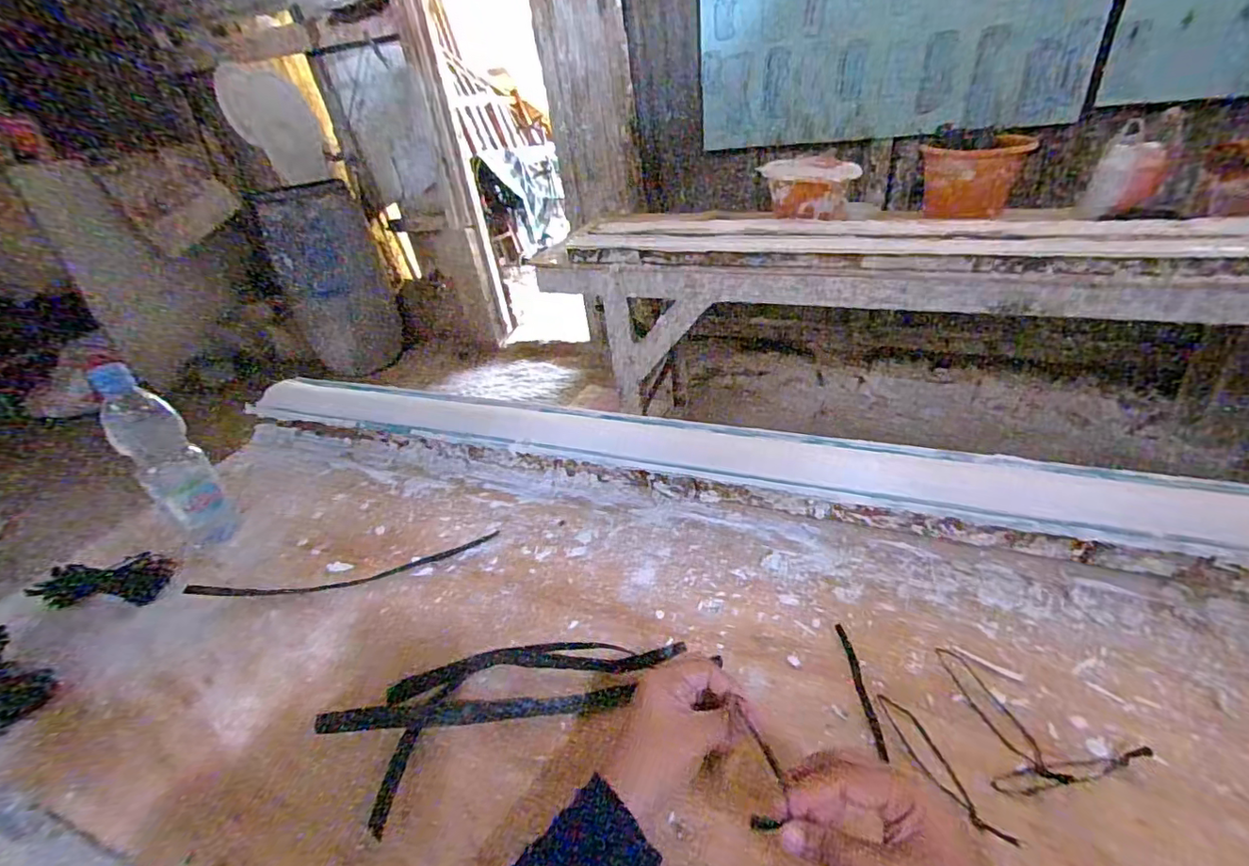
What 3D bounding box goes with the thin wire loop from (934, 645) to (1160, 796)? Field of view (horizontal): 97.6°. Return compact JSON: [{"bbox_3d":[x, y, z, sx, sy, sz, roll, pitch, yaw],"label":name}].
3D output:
[{"bbox_3d":[0.322,0.217,0.421,0.113,0.007,0.111,-3,33,7],"label":"thin wire loop"}]

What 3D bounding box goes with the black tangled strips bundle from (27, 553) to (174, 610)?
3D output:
[{"bbox_3d":[-0.597,0.173,0.633,0.117,0.060,0.030,-3,29,-25],"label":"black tangled strips bundle"}]

